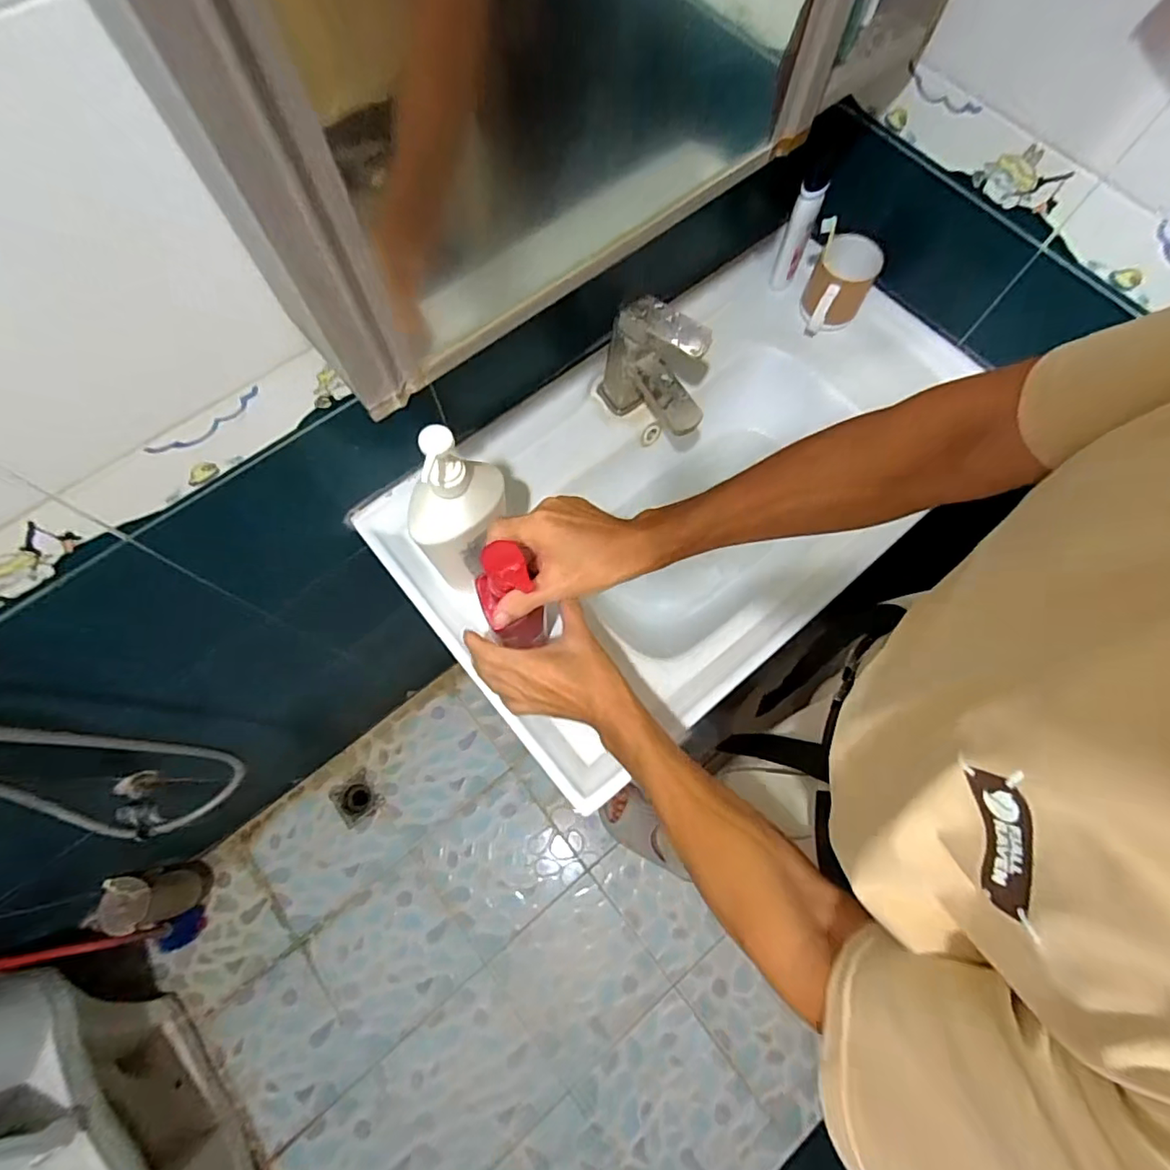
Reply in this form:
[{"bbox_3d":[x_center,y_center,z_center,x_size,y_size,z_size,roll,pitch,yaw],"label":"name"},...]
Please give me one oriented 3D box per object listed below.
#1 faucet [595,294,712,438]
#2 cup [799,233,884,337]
[{"bbox_3d":[0.090,-0.265,0.727,0.072,0.179,0.176,-36,75,-12],"label":"faucet"},{"bbox_3d":[0.354,-0.416,0.800,0.080,0.101,0.085,0,71,-1],"label":"cup"}]

